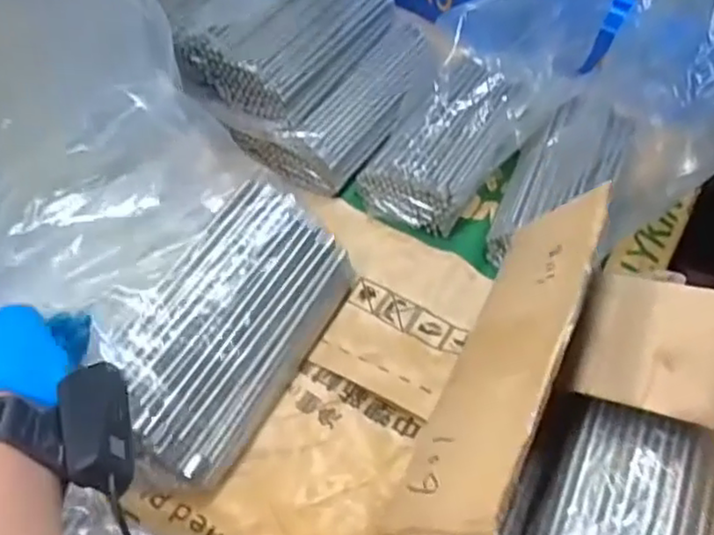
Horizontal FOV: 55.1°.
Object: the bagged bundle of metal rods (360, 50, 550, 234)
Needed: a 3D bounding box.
[{"bbox_3d":[0.112,-0.144,0.750,0.107,0.074,0.220,34,59,18],"label":"bagged bundle of metal rods"}]

